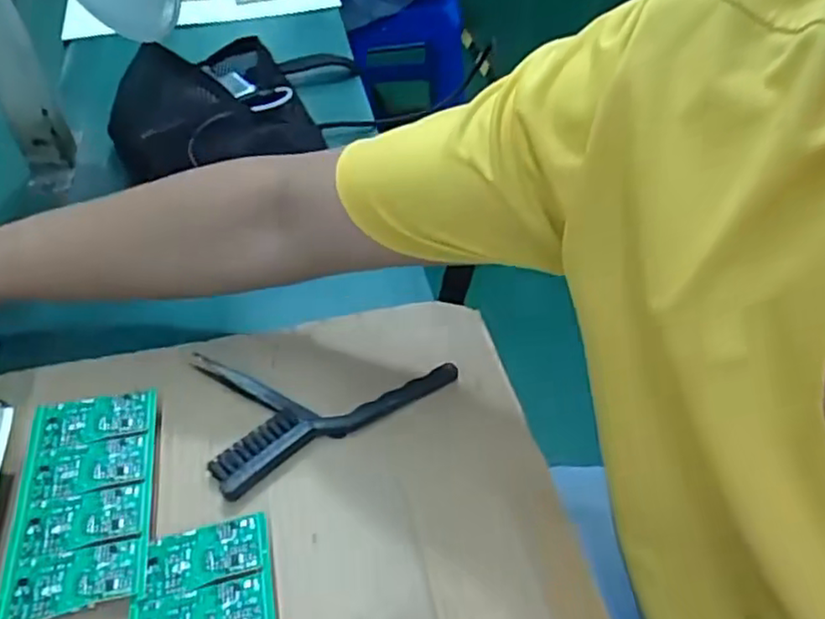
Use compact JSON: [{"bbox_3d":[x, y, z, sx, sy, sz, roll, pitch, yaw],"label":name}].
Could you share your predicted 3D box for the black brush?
[{"bbox_3d":[-0.050,0.069,0.434,0.167,0.015,0.033,-23,53,-24],"label":"black brush"}]

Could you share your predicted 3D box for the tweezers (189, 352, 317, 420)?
[{"bbox_3d":[-0.109,0.050,0.445,0.102,0.006,0.010,25,50,18],"label":"tweezers"}]

